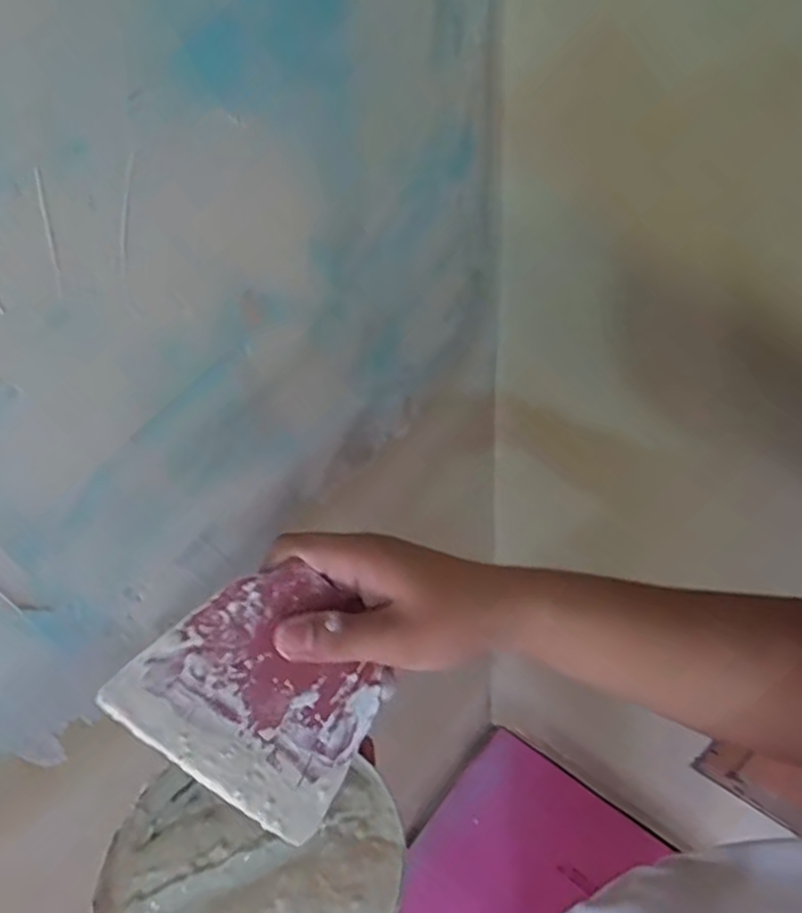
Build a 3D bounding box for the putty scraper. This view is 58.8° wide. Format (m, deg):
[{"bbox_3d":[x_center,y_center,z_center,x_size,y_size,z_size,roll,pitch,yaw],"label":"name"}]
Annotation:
[{"bbox_3d":[-0.062,0.112,0.350,0.119,0.004,0.107,44,72,-16],"label":"putty scraper"}]

